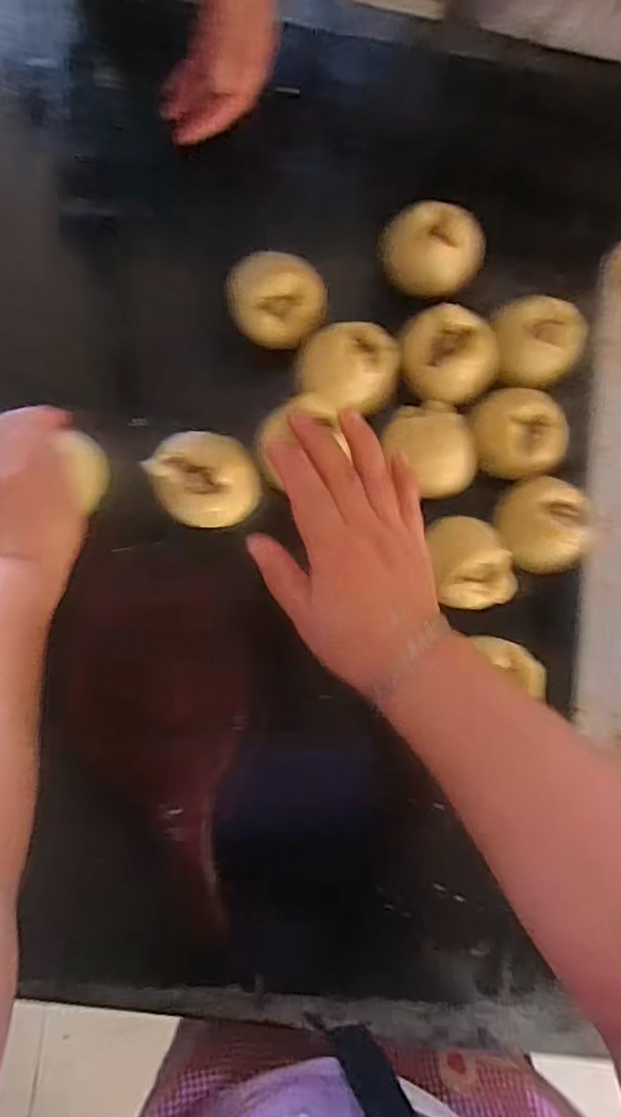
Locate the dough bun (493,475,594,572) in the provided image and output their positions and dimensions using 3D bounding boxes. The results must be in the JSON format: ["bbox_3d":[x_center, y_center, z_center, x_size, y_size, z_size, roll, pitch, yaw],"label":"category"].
[{"bbox_3d":[0.193,-0.027,0.503,0.077,0.036,0.067,29,83,-1],"label":"dough bun"}]

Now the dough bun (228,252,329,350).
[{"bbox_3d":[-0.027,-0.210,0.496,0.077,0.038,0.062,-3,84,-5],"label":"dough bun"}]

